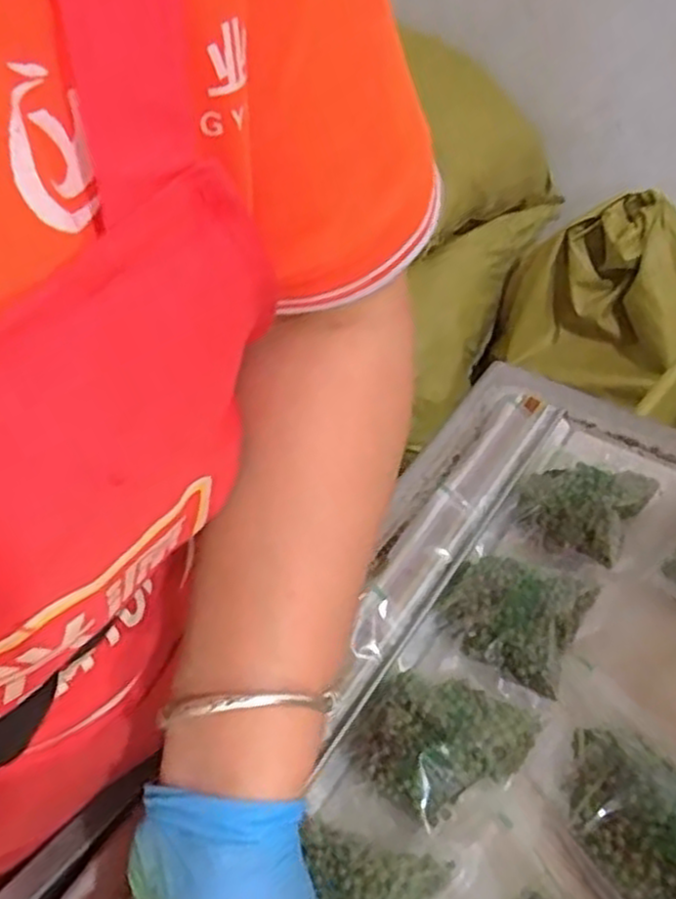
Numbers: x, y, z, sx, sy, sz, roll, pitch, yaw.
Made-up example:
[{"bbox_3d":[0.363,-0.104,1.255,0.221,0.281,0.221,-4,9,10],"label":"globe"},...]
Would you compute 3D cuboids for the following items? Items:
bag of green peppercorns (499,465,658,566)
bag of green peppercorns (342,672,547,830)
[{"bbox_3d":[0.156,0.031,0.486,0.076,0.018,0.080,29,56,26],"label":"bag of green peppercorns"},{"bbox_3d":[0.050,0.149,0.388,0.080,0.021,0.073,29,56,26],"label":"bag of green peppercorns"}]

